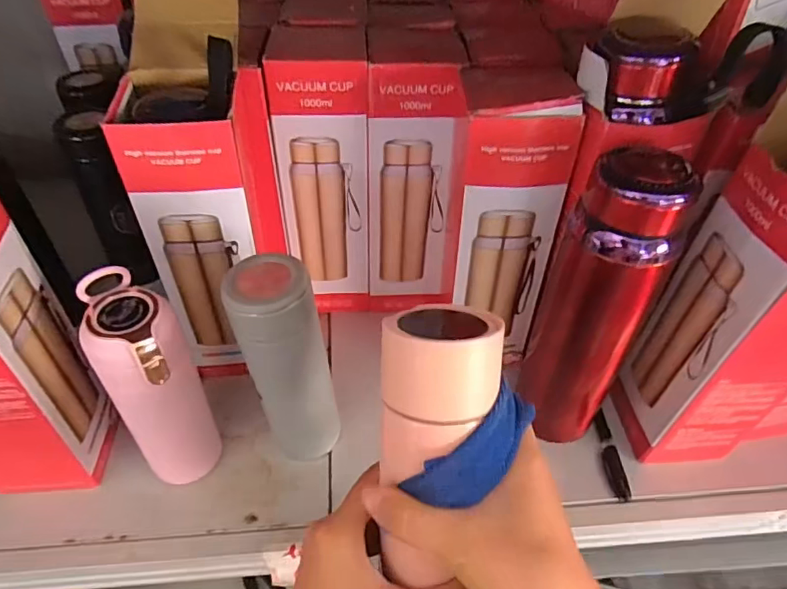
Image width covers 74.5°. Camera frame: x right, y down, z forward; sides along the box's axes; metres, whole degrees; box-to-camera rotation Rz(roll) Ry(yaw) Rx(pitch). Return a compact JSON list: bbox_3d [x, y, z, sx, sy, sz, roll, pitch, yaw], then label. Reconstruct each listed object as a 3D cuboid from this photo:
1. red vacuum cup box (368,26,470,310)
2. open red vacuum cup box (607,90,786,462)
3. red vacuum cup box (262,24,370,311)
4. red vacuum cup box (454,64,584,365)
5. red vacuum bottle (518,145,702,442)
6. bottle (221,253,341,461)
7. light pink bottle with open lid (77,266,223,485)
[{"bbox_3d":[0.020,-0.118,0.553,0.088,0.284,0.083,2,44,0],"label":"red vacuum cup box"},{"bbox_3d":[0.289,-0.007,0.401,0.100,0.373,0.105,-2,45,-4],"label":"open red vacuum cup box"},{"bbox_3d":[-0.071,-0.117,0.554,0.090,0.300,0.088,-2,45,-4],"label":"red vacuum cup box"},{"bbox_3d":[0.100,-0.062,0.477,0.091,0.277,0.072,5,45,4],"label":"red vacuum cup box"},{"bbox_3d":[0.162,0.019,0.433,0.067,0.287,0.069,-20,48,-21],"label":"red vacuum bottle"},{"bbox_3d":[-0.086,0.061,0.433,0.065,0.195,0.057,-14,47,-16],"label":"bottle"},{"bbox_3d":[-0.190,0.082,0.427,0.066,0.202,0.076,-26,51,-26],"label":"light pink bottle with open lid"}]

